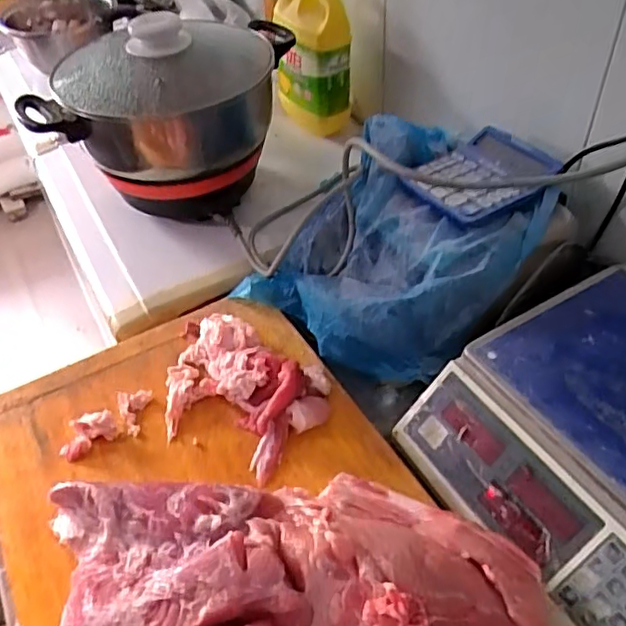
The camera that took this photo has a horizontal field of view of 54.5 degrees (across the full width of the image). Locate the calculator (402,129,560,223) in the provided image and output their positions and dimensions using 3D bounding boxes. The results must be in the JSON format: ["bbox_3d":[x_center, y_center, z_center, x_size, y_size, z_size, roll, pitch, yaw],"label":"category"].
[{"bbox_3d":[0.187,-0.156,0.674,0.153,0.019,0.116,-31,51,-25],"label":"calculator"}]

